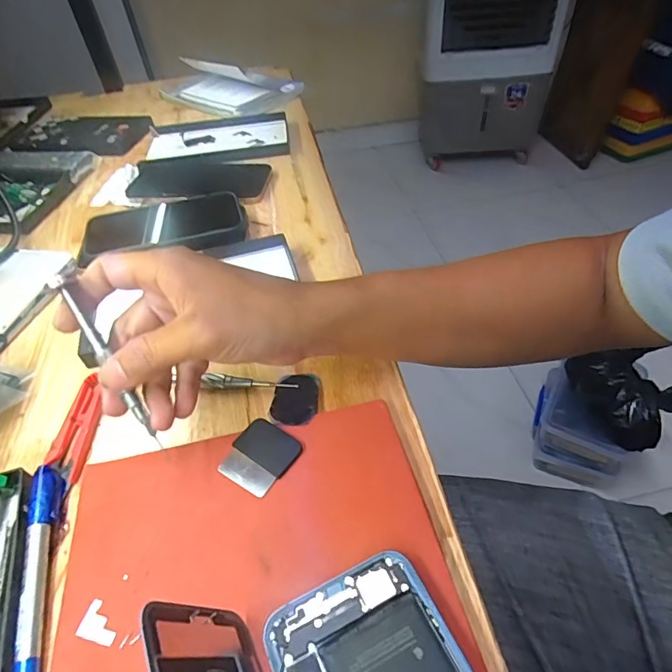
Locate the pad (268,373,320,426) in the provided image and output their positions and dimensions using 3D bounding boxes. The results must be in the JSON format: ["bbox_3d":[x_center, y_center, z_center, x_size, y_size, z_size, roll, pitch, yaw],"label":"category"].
[{"bbox_3d":[-0.027,0.042,0.319,0.031,0.004,0.048,3,39,6],"label":"pad"}]

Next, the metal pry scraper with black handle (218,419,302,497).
[{"bbox_3d":[-0.047,0.073,0.285,0.039,0.004,0.042,25,54,26],"label":"metal pry scraper with black handle"}]

